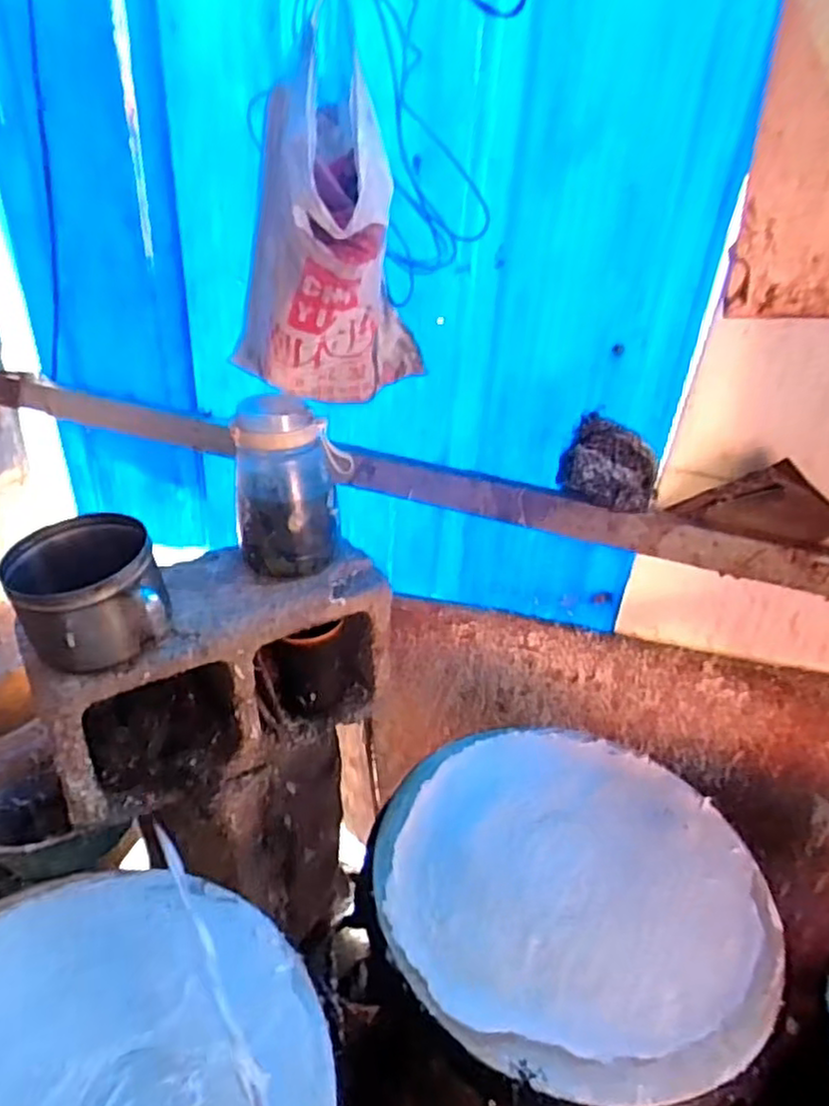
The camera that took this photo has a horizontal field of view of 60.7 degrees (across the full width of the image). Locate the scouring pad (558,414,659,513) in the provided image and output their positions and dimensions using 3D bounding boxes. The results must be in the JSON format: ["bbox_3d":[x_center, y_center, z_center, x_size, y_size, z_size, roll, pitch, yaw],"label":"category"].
[{"bbox_3d":[0.222,-0.099,0.793,0.109,0.087,0.064,13,32,14],"label":"scouring pad"}]

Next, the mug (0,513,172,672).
[{"bbox_3d":[-0.310,0.044,0.681,0.136,0.096,0.146,-11,34,-24],"label":"mug"}]

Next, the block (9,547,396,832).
[{"bbox_3d":[-0.224,0.124,0.817,0.368,0.190,0.174,-17,37,-31],"label":"block"}]

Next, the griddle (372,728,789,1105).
[{"bbox_3d":[0.149,0.310,0.680,0.356,0.023,0.357,3,31,-2],"label":"griddle"}]

